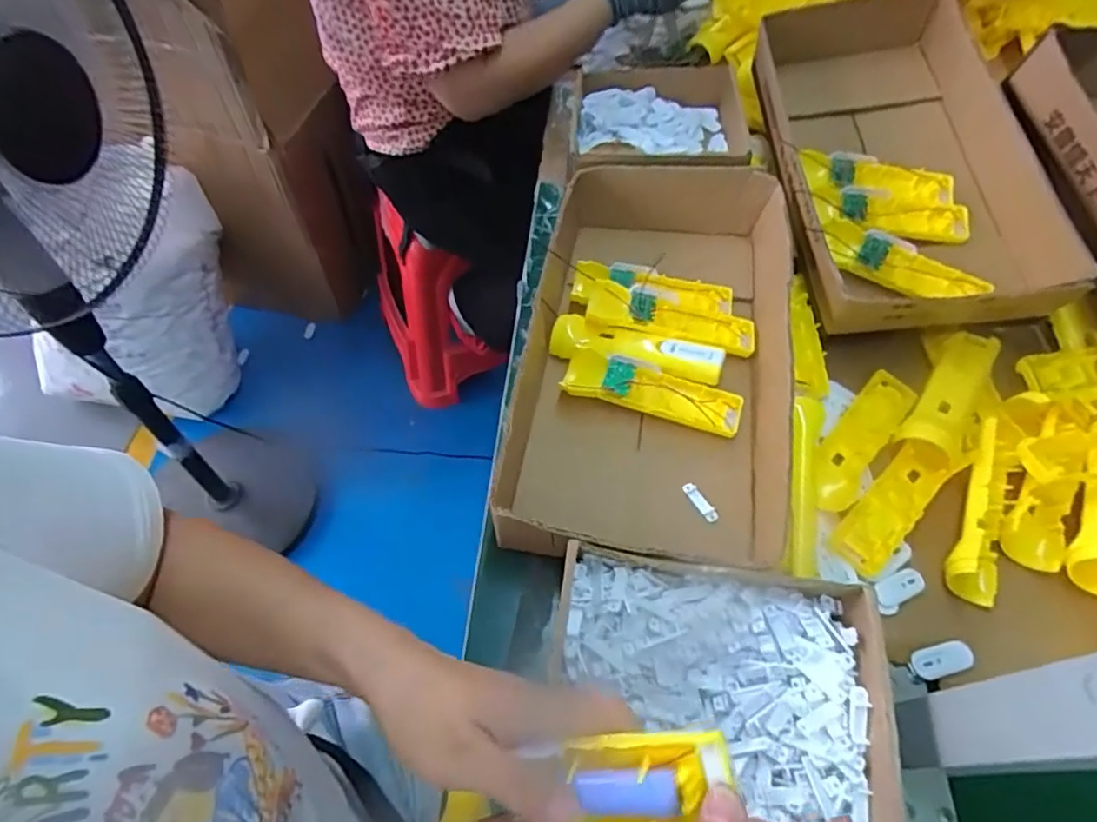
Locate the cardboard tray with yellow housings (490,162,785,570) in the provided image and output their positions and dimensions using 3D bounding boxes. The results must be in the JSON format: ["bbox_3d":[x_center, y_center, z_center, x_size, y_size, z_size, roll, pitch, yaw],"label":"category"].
[{"bbox_3d":[0.106,-0.086,0.598,0.240,0.096,0.393,9,56,4],"label":"cardboard tray with yellow housings"}]

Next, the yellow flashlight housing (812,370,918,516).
[{"bbox_3d":[0.277,0.023,0.529,0.045,0.018,0.161,35,62,20],"label":"yellow flashlight housing"}]

